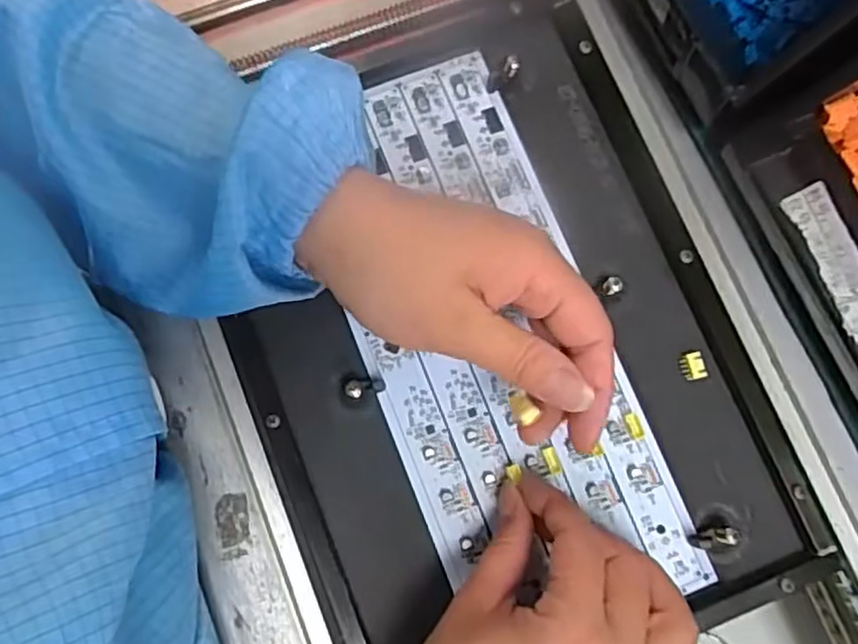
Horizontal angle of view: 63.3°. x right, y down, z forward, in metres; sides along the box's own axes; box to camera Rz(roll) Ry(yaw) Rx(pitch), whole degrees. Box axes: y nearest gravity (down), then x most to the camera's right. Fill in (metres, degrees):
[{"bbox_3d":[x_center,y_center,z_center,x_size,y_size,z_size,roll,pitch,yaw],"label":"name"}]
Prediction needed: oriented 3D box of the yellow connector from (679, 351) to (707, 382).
[{"bbox_3d":[0.132,0.023,0.347,0.010,0.004,0.013,-17,80,-3],"label":"yellow connector"}]

